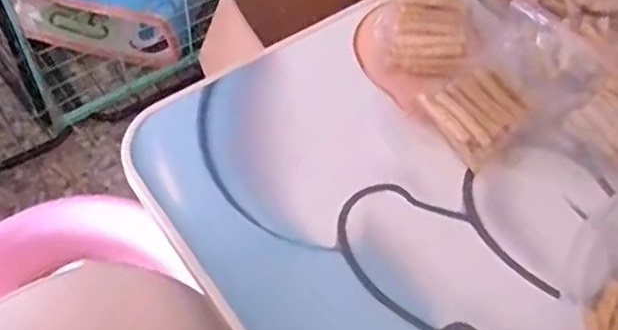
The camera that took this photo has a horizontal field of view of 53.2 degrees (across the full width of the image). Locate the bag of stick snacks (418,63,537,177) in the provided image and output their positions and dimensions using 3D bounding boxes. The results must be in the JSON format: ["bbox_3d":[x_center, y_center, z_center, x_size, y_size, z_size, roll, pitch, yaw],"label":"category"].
[{"bbox_3d":[0.107,-0.034,0.390,0.057,0.019,0.052,-33,65,-23],"label":"bag of stick snacks"}]

